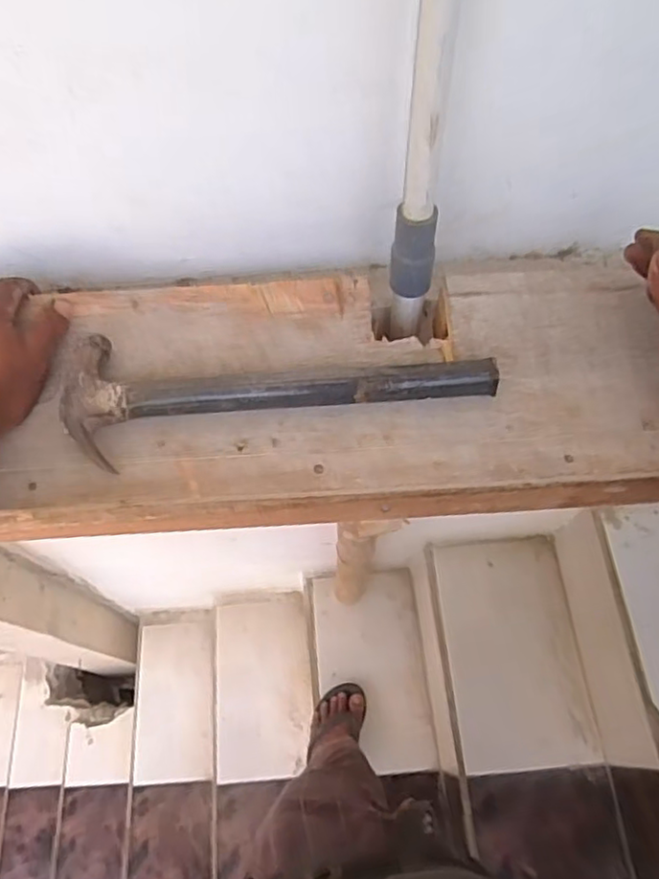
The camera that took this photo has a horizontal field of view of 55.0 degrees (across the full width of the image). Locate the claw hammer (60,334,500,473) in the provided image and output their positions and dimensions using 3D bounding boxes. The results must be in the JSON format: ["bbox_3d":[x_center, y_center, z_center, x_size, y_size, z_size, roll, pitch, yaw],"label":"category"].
[{"bbox_3d":[-0.033,-0.041,0.448,0.294,0.028,0.085,-6,63,-2],"label":"claw hammer"}]

